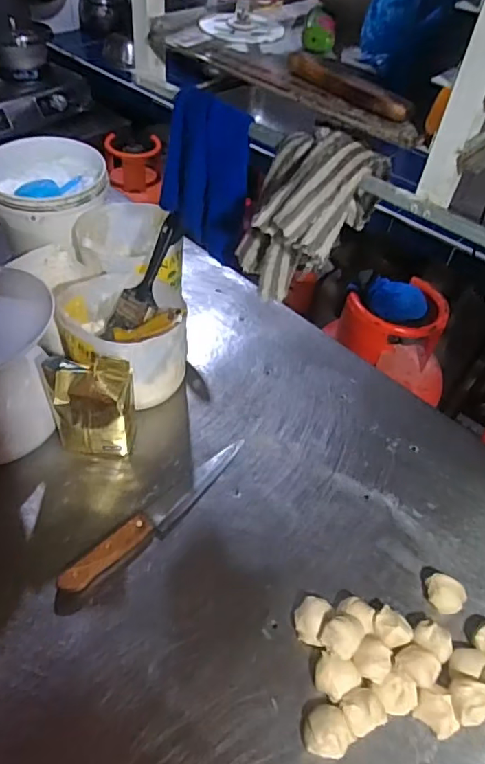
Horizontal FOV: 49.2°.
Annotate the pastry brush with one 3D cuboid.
[{"bbox_3d":[-0.139,-0.156,0.783,0.070,0.023,0.182,27,98,18],"label":"pastry brush"}]

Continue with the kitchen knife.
[{"bbox_3d":[-0.103,0.168,0.701,0.301,0.017,0.039,-35,60,-29],"label":"kitchen knife"}]

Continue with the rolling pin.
[{"bbox_3d":[0.092,-0.270,0.483,0.014,0.016,0.139,-30,58,-29],"label":"rolling pin"}]

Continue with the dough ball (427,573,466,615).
[{"bbox_3d":[0.246,0.259,0.640,0.046,0.025,0.039,24,52,16],"label":"dough ball"}]

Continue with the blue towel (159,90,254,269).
[{"bbox_3d":[-0.043,-0.238,0.616,0.128,0.161,0.039,38,55,24],"label":"blue towel"}]

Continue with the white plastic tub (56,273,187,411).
[{"bbox_3d":[-0.174,-0.064,0.802,0.167,0.164,0.181,3,48,-4],"label":"white plastic tub"}]

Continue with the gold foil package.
[{"bbox_3d":[-0.197,0.034,0.712,0.104,0.166,0.069,1,49,-3],"label":"gold foil package"}]

